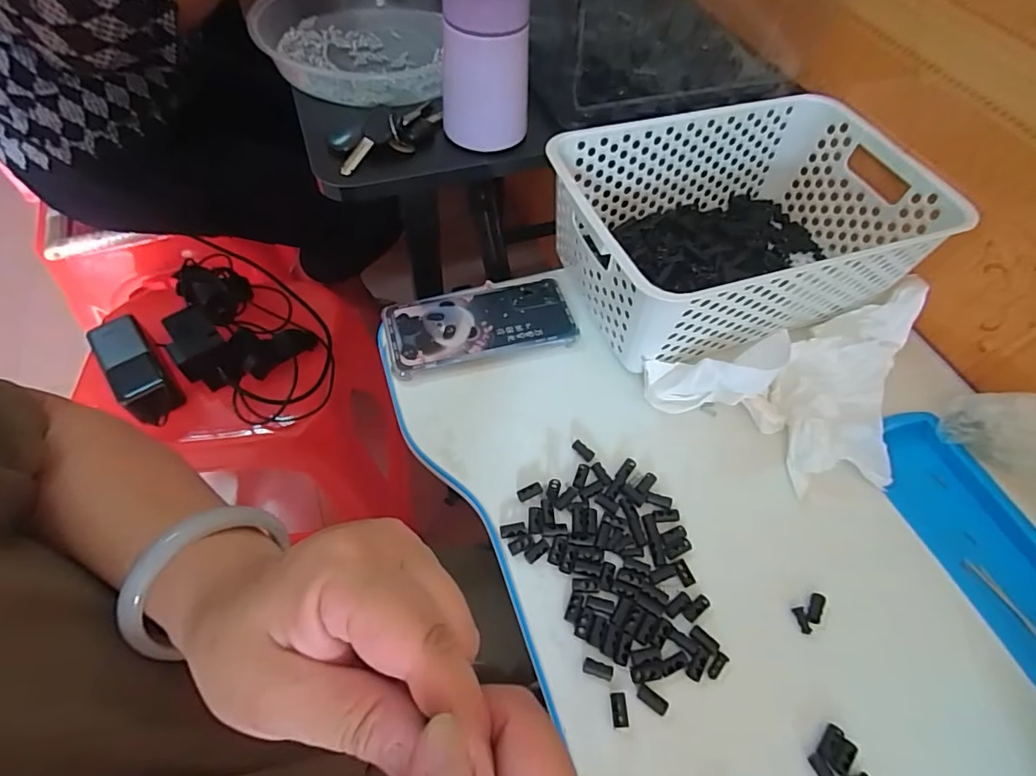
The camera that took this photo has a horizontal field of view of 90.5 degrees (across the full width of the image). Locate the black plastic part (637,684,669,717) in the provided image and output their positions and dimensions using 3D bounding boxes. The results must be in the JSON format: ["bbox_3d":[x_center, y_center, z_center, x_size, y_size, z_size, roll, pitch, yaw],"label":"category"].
[{"bbox_3d":[0.082,0.189,0.311,0.019,0.004,0.009,31,60,15],"label":"black plastic part"}]

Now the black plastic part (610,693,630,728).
[{"bbox_3d":[0.061,0.193,0.307,0.010,0.004,0.018,-1,57,-5],"label":"black plastic part"}]

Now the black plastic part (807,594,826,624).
[{"bbox_3d":[0.197,0.145,0.338,0.008,0.004,0.019,25,59,12],"label":"black plastic part"}]

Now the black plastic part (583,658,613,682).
[{"bbox_3d":[0.050,0.175,0.319,0.018,0.004,0.009,19,58,8],"label":"black plastic part"}]

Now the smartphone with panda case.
[{"bbox_3d":[-0.034,-0.057,0.452,0.159,0.012,0.079,-13,59,-12],"label":"smartphone with panda case"}]

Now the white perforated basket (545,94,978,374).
[{"bbox_3d":[0.192,-0.145,0.461,0.304,0.102,0.199,-16,60,-14],"label":"white perforated basket"}]

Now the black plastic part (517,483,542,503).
[{"bbox_3d":[0.009,0.078,0.382,0.019,0.007,0.008,-17,60,-14],"label":"black plastic part"}]

